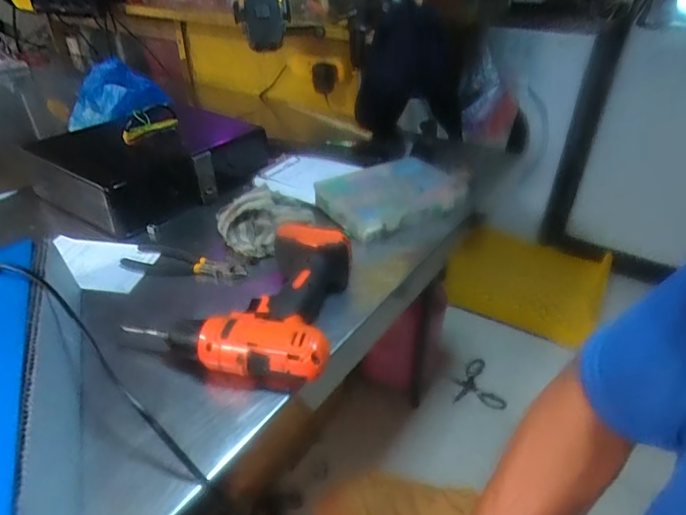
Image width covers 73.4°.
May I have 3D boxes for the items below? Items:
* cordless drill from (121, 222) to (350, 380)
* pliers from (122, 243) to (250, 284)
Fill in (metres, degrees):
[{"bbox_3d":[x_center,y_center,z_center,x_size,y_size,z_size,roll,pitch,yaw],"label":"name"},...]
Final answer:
[{"bbox_3d":[-0.089,0.042,0.468,0.169,0.078,0.174,5,34,7],"label":"cordless drill"},{"bbox_3d":[-0.196,0.010,0.564,0.151,0.020,0.058,13,36,18],"label":"pliers"}]

